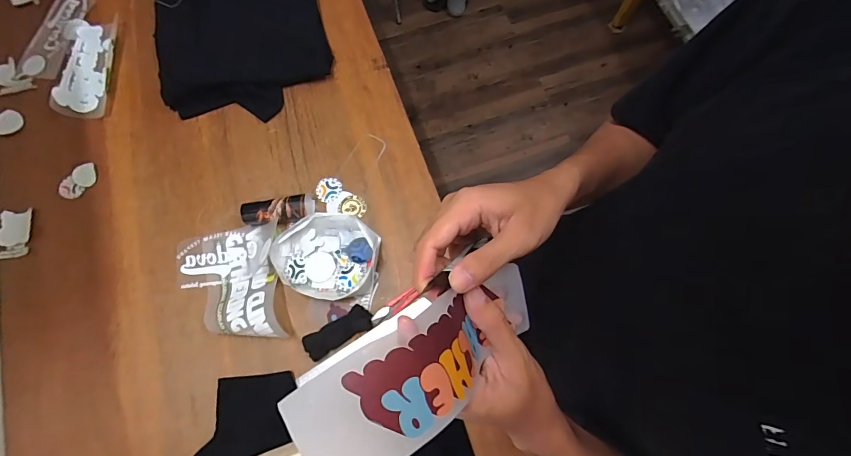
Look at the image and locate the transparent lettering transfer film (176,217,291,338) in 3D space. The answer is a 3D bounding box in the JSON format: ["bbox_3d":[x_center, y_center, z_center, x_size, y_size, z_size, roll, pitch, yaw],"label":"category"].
[{"bbox_3d":[-0.384,0.106,0.763,0.211,0.066,0.227,-10,74,-2],"label":"transparent lettering transfer film"}]

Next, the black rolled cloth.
[{"bbox_3d":[-0.162,0.193,0.740,0.125,0.029,0.051,-33,76,-8],"label":"black rolled cloth"}]

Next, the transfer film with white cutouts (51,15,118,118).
[{"bbox_3d":[-0.800,-0.382,0.934,0.119,0.026,0.257,-4,74,0],"label":"transfer film with white cutouts"}]

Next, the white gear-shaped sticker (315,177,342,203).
[{"bbox_3d":[-0.206,-0.081,0.843,0.055,0.004,0.054,31,85,7],"label":"white gear-shaped sticker"}]

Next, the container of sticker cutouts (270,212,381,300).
[{"bbox_3d":[-0.195,0.054,0.781,0.196,0.042,0.161,7,74,3],"label":"container of sticker cutouts"}]

